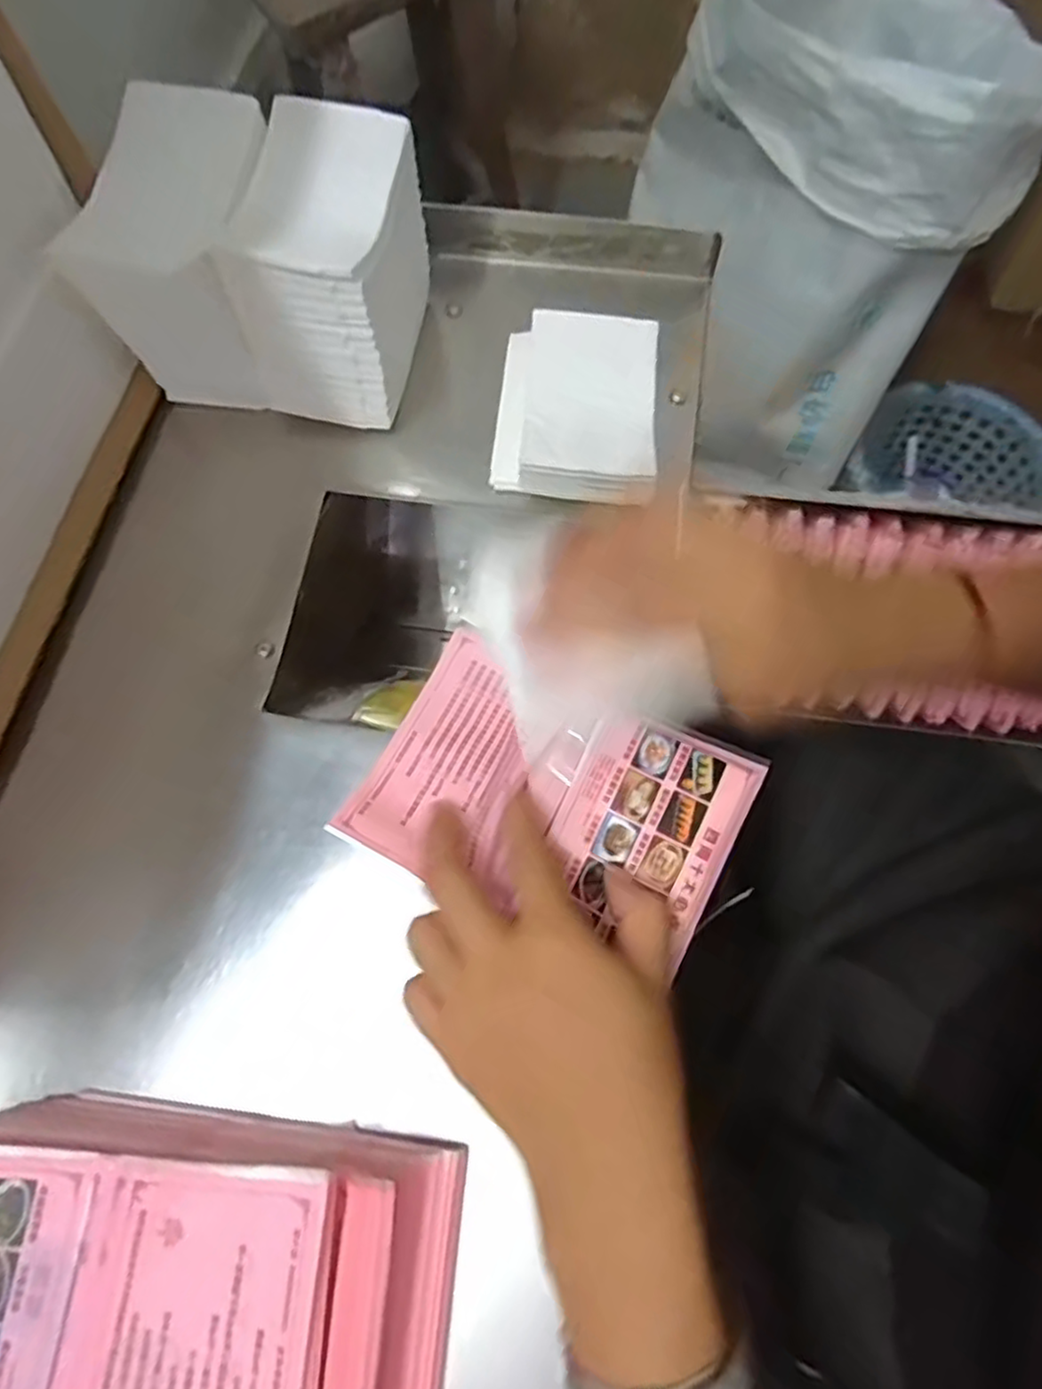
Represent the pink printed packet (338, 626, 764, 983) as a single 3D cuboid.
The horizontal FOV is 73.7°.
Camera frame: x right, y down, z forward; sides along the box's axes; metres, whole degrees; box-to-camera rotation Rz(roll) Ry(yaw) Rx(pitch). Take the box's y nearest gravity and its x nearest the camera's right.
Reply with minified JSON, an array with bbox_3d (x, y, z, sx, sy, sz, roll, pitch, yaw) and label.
[{"bbox_3d":[0.012,0.046,0.311,0.157,0.024,0.111,26,74,11],"label":"pink printed packet"}]

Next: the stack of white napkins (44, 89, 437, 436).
[{"bbox_3d":[-0.122,-0.218,0.347,0.150,0.094,0.110,8,72,5],"label":"stack of white napkins"}]

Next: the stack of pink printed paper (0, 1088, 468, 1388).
[{"bbox_3d":[-0.128,0.226,0.236,0.198,0.040,0.140,4,71,4],"label":"stack of pink printed paper"}]

